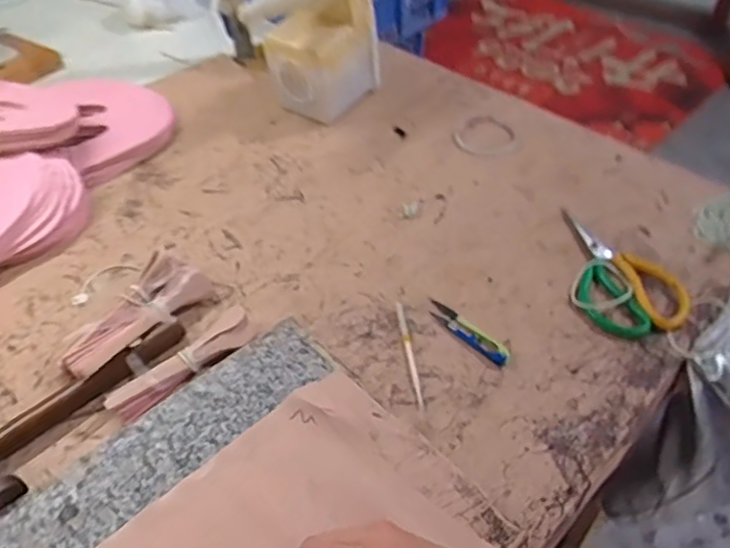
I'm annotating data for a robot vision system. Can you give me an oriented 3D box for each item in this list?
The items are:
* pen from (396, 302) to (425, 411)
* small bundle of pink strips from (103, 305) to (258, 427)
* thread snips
[{"bbox_3d":[0.044,0.077,0.614,0.008,0.004,0.128,-8,48,-3],"label":"pen"},{"bbox_3d":[-0.173,0.088,0.602,0.035,0.026,0.152,35,59,30],"label":"small bundle of pink strips"},{"bbox_3d":[0.105,0.056,0.627,0.022,0.009,0.103,-35,54,-25],"label":"thread snips"}]

